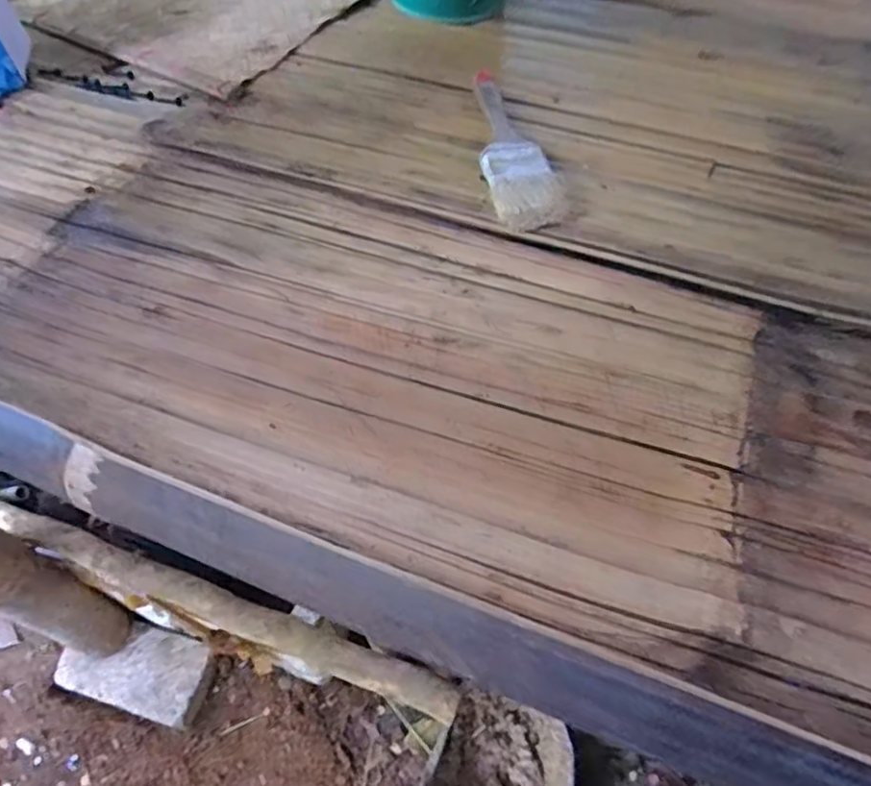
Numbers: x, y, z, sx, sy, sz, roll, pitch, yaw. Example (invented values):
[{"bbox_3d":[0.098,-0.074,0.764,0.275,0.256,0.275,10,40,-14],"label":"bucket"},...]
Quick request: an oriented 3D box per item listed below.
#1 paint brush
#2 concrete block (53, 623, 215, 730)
[{"bbox_3d":[0.052,-0.183,0.459,0.047,0.020,0.168,-10,58,-6],"label":"paint brush"},{"bbox_3d":[-0.430,0.392,0.881,0.215,0.041,0.113,13,58,10],"label":"concrete block"}]

